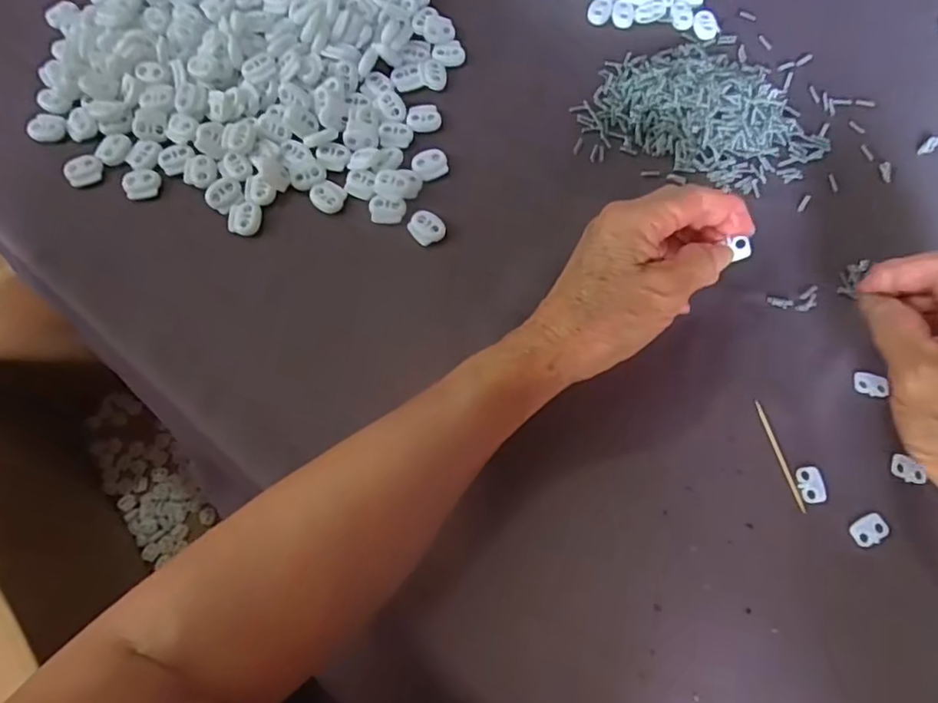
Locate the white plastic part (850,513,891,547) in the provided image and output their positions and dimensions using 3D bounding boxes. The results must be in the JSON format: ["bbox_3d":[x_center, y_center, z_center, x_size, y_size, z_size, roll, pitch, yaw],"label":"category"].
[{"bbox_3d":[0.208,0.092,0.310,0.019,0.004,0.013,-24,73,-9],"label":"white plastic part"}]

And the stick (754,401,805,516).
[{"bbox_3d":[0.169,0.055,0.323,0.004,0.004,0.062,-13,72,-5],"label":"stick"}]

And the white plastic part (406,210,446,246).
[{"bbox_3d":[-0.026,-0.075,0.365,0.020,0.004,0.022,-42,77,-14],"label":"white plastic part"}]

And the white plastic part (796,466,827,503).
[{"bbox_3d":[0.182,0.071,0.318,0.013,0.004,0.019,-7,71,-3],"label":"white plastic part"}]

